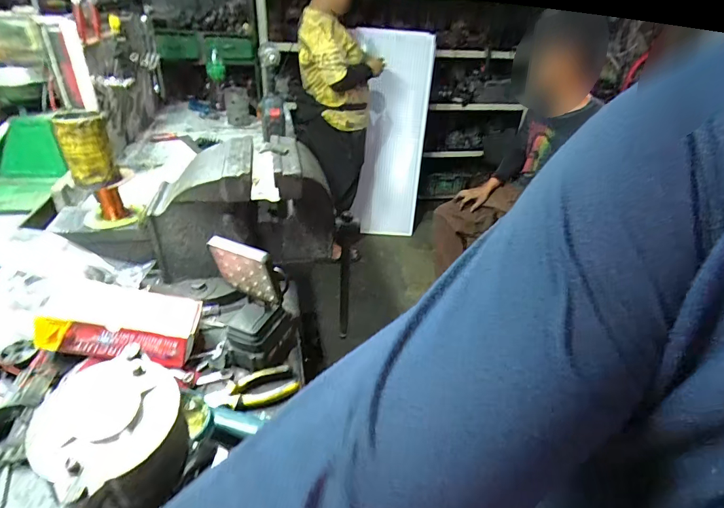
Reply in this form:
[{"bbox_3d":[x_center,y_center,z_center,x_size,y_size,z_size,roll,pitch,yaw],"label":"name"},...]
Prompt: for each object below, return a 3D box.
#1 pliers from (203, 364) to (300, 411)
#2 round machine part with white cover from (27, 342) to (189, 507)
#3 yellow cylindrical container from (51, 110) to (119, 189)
[{"bbox_3d":[-0.167,0.208,0.621,0.134,0.024,0.056,-8,35,-19],"label":"pliers"},{"bbox_3d":[-0.152,0.112,0.254,0.075,0.050,0.088,-19,39,-32],"label":"round machine part with white cover"},{"bbox_3d":[-0.470,-0.180,0.692,0.067,0.113,0.073,-20,40,-33],"label":"yellow cylindrical container"}]

